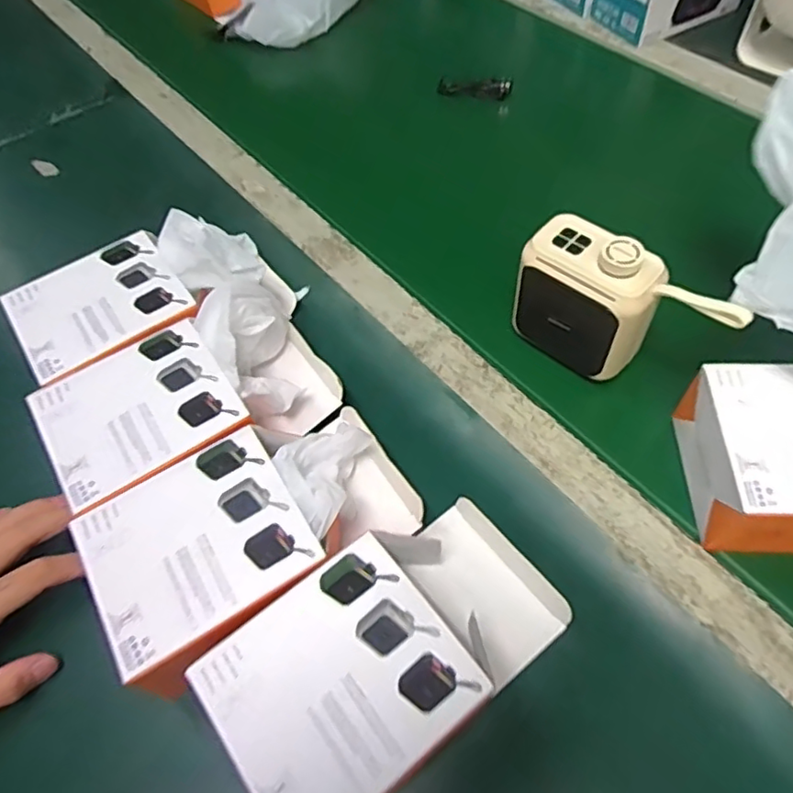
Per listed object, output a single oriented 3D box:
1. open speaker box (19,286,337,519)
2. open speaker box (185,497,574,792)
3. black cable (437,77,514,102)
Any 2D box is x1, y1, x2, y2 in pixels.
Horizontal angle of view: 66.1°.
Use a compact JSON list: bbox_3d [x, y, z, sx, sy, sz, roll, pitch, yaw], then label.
[{"bbox_3d":[-0.131,0.002,0.397,0.168,0.067,0.098,-31,61,-14],"label":"open speaker box"},{"bbox_3d":[0.002,0.129,0.318,0.177,0.065,0.097,-36,62,-17],"label":"open speaker box"},{"bbox_3d":[0.080,-0.319,0.633,0.077,0.023,0.019,11,59,11],"label":"black cable"}]

